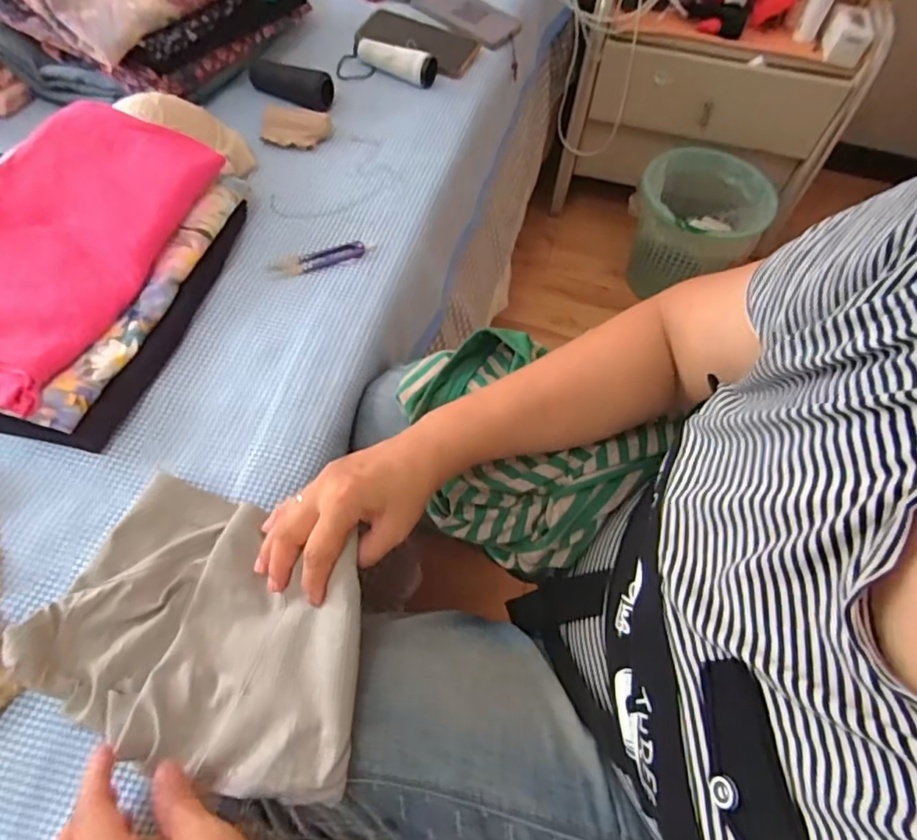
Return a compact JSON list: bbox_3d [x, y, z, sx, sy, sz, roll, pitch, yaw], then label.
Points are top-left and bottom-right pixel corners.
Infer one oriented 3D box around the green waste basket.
[{"bbox_3d":[0.491,-0.391,1.201,0.234,0.285,0.256,2,61,-3],"label":"green waste basket"}]

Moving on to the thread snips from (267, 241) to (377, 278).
[{"bbox_3d":[-0.141,-0.171,0.594,0.109,0.007,0.028,-21,64,-15],"label":"thread snips"}]

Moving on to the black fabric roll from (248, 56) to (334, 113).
[{"bbox_3d":[-0.212,-0.428,0.717,0.119,0.035,0.032,24,62,9],"label":"black fabric roll"}]

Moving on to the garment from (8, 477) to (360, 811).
[{"bbox_3d":[-0.163,0.136,0.385,0.216,0.037,0.169,15,60,5],"label":"garment"}]

